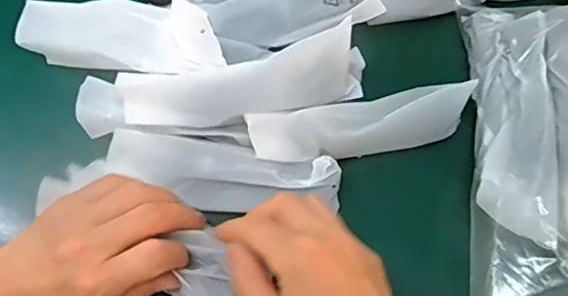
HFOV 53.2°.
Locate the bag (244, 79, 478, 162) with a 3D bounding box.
[{"bbox_3d":[0.054,-0.016,0.380,0.149,0.045,0.029,-12,70,-4],"label":"bag"}]

